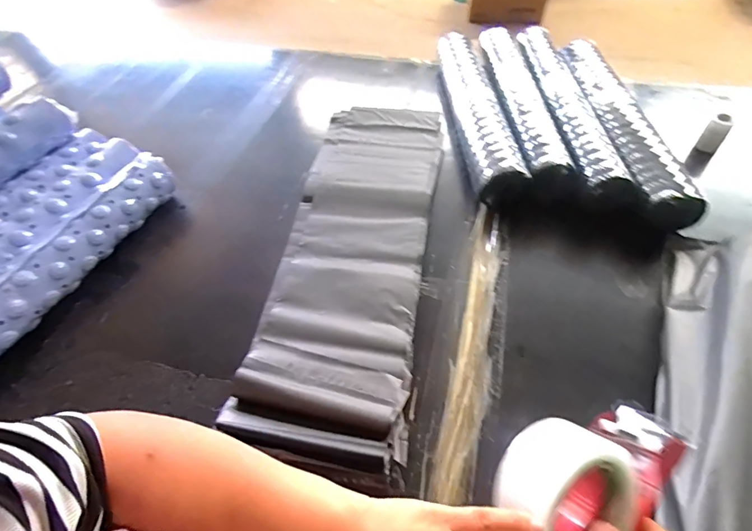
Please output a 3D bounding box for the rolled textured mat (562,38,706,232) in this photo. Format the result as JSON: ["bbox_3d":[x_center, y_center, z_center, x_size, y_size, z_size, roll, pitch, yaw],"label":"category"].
[{"bbox_3d":[0.510,-0.300,0.894,0.127,0.084,0.582,0,50,2],"label":"rolled textured mat"}]

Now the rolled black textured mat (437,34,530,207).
[{"bbox_3d":[0.208,-0.348,0.945,0.094,0.089,0.595,-4,50,-1],"label":"rolled black textured mat"}]

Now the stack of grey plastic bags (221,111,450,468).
[{"bbox_3d":[-0.027,-0.065,0.731,0.238,0.069,0.777,5,51,7],"label":"stack of grey plastic bags"}]

